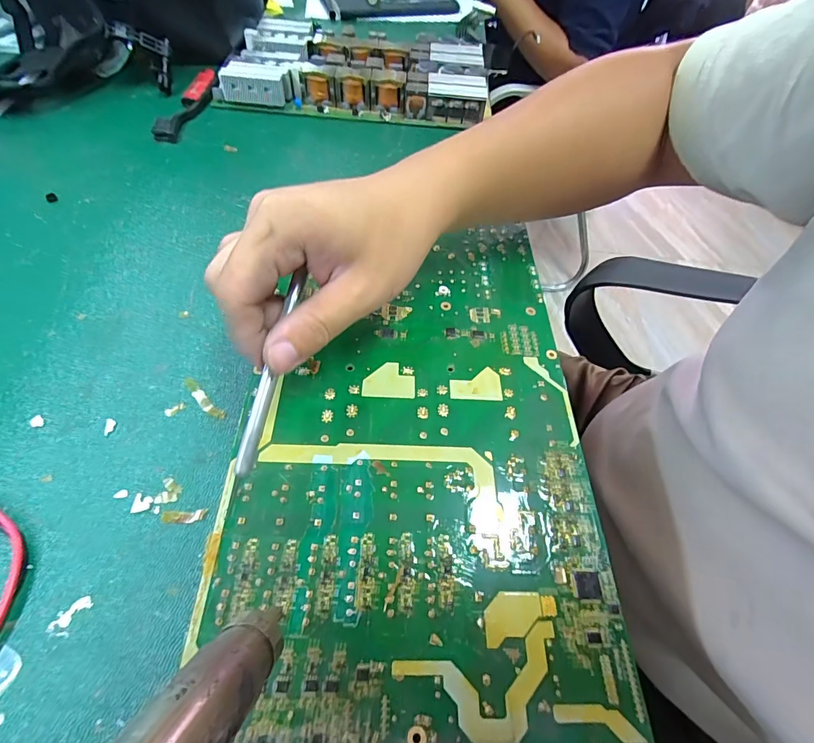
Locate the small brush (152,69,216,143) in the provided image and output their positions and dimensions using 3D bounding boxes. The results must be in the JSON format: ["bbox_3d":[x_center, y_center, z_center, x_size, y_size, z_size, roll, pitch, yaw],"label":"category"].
[{"bbox_3d":[-0.254,-0.319,0.488,0.035,0.016,0.157,9,57,1],"label":"small brush"}]

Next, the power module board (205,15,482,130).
[{"bbox_3d":[-0.059,-0.392,0.534,0.322,0.037,0.180,5,57,-2],"label":"power module board"}]

